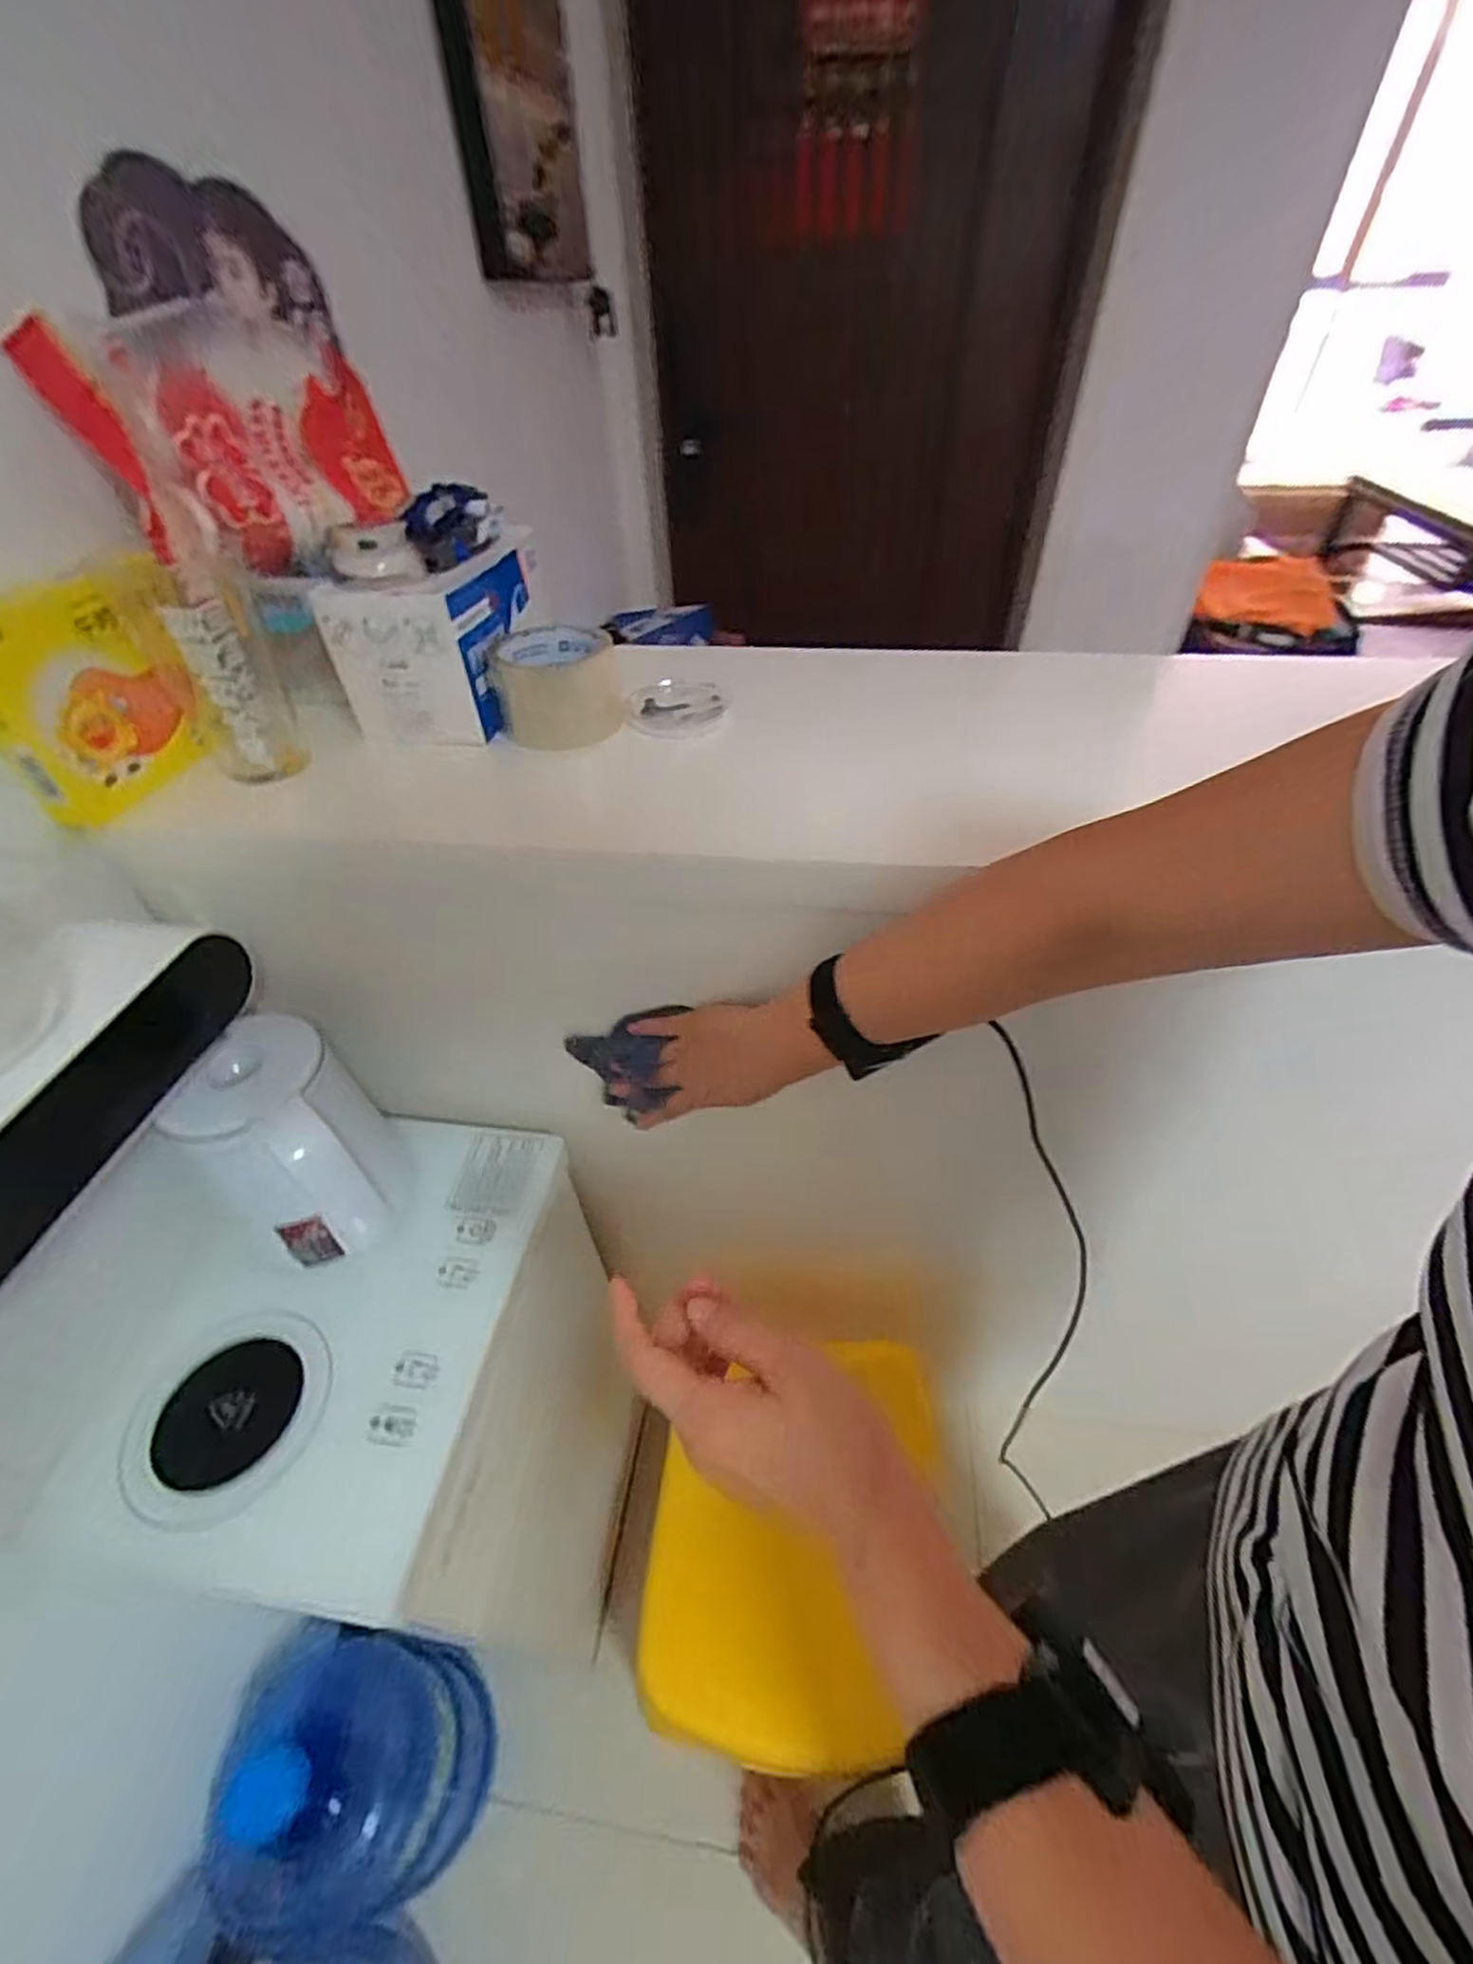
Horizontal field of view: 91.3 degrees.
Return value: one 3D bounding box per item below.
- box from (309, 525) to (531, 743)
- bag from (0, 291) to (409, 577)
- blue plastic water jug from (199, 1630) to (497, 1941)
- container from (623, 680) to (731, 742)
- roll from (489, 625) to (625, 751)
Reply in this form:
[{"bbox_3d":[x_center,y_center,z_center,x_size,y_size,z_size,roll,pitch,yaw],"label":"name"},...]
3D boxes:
[{"bbox_3d":[-0.229,-0.275,0.566,0.110,0.101,0.156,1,45,4],"label":"box"},{"bbox_3d":[-0.347,-0.400,0.536,0.068,0.160,0.242,-7,38,29],"label":"bag"},{"bbox_3d":[-0.368,0.742,0.679,0.195,0.281,0.183,4,45,7],"label":"blue plastic water jug"},{"bbox_3d":[-0.047,-0.217,0.571,0.082,0.013,0.082,-1,44,1],"label":"container"},{"bbox_3d":[-0.137,-0.230,0.569,0.089,0.073,0.089,-7,45,-5],"label":"roll"}]

